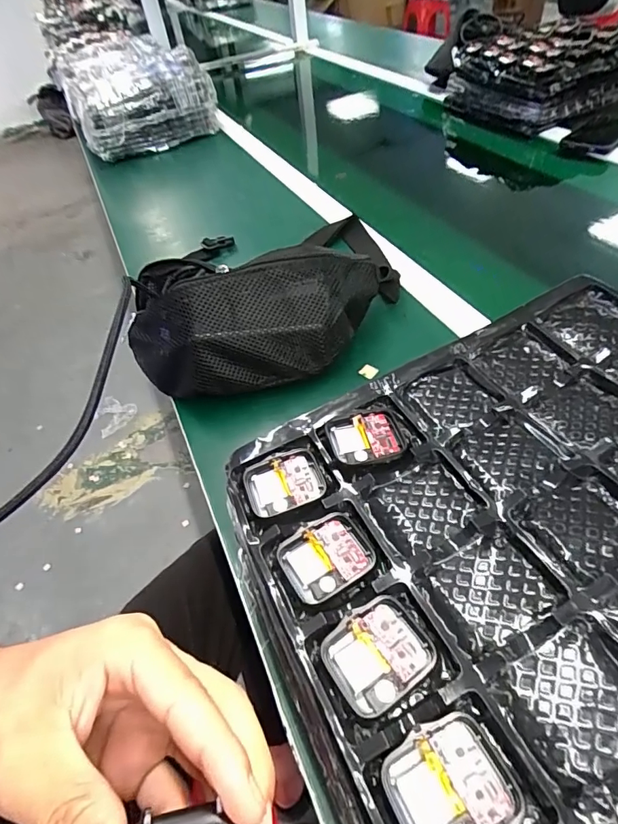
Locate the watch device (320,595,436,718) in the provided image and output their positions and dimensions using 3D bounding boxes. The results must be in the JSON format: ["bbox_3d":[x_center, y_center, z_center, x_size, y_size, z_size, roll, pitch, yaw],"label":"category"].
[{"bbox_3d":[0.030,0.105,0.198,0.043,0.008,0.036,-31,52,-18],"label":"watch device"}]

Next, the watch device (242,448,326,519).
[{"bbox_3d":[-0.013,0.041,0.260,0.044,0.011,0.036,-21,49,-10],"label":"watch device"}]

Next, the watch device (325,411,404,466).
[{"bbox_3d":[0.033,0.015,0.266,0.041,0.004,0.036,-13,48,-3],"label":"watch device"}]

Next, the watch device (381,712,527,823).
[{"bbox_3d":[0.051,0.136,0.165,0.043,0.007,0.037,-20,49,-9],"label":"watch device"}]

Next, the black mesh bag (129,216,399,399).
[{"bbox_3d":[-0.039,-0.106,0.458,0.285,0.095,0.125,-14,49,-4],"label":"black mesh bag"}]

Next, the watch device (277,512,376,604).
[{"bbox_3d":[0.009,0.073,0.228,0.044,0.006,0.037,-26,51,-14],"label":"watch device"}]

